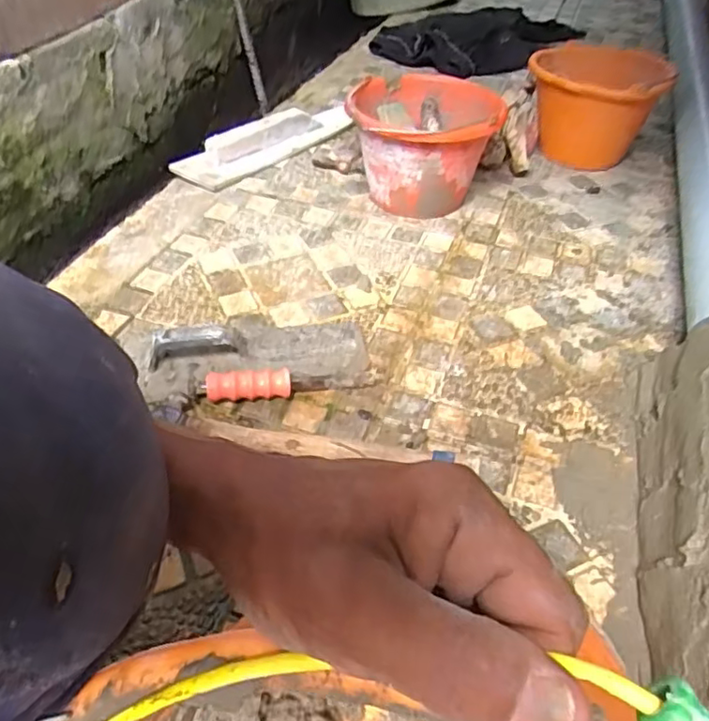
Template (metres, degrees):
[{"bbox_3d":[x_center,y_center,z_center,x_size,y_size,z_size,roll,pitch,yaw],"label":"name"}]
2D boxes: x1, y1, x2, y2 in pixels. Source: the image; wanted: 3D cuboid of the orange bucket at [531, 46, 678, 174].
[{"bbox_3d":[0.430,-0.462,1.120,0.224,0.172,0.223,11,44,8],"label":"orange bucket"}]

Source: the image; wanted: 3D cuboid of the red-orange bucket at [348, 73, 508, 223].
[{"bbox_3d":[0.103,-0.339,0.988,0.211,0.166,0.220,1,44,-1],"label":"red-orange bucket"}]

